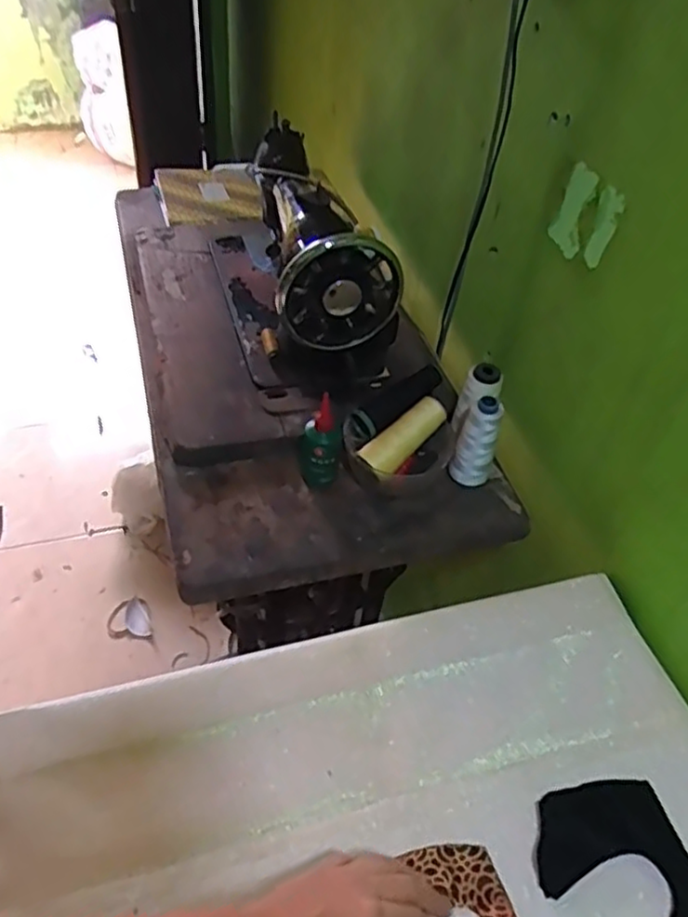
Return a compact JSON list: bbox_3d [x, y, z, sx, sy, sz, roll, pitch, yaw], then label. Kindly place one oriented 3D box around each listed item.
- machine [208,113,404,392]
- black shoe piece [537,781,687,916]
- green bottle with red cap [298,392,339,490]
[{"bbox_3d":[-0.064,-0.273,0.903,0.169,0.206,0.378,-10,48,-16],"label":"machine"},{"bbox_3d":[0.214,0.324,0.515,0.122,0.004,0.156,-11,48,-18],"label":"black shoe piece"},{"bbox_3d":[-0.026,-0.021,0.758,0.045,0.097,0.053,3,46,-3],"label":"green bottle with red cap"}]

